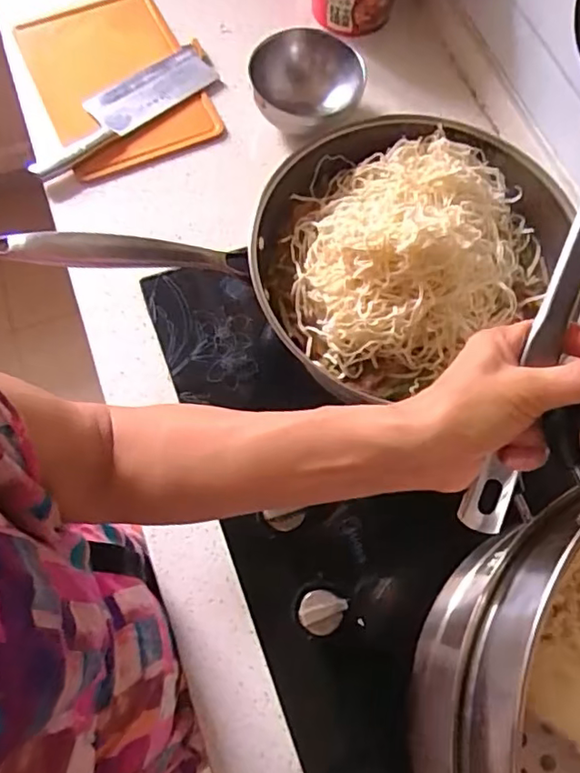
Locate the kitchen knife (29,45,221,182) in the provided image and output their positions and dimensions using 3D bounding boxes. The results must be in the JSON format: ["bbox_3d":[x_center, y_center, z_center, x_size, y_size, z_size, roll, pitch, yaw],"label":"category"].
[{"bbox_3d":[-0.221,-0.363,0.759,0.277,0.017,0.084,-41,77,-15],"label":"kitchen knife"}]

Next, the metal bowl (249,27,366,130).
[{"bbox_3d":[0.022,-0.380,0.739,0.133,0.055,0.142,1,70,-2],"label":"metal bowl"}]

